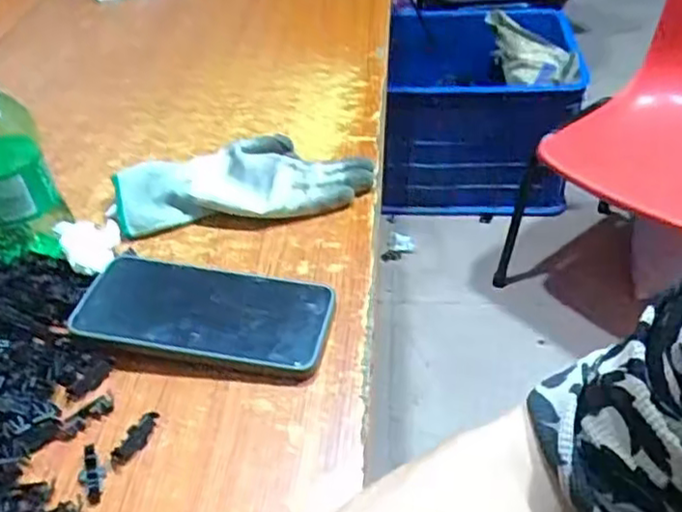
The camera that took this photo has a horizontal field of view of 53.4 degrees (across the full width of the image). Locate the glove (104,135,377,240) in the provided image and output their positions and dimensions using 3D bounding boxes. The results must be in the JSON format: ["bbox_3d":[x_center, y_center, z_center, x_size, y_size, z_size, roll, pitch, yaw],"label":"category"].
[{"bbox_3d":[-0.080,-0.064,0.563,0.203,0.029,0.099,-13,41,-8],"label":"glove"}]

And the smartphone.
[{"bbox_3d":[-0.088,0.034,0.449,0.158,0.010,0.077,10,41,7],"label":"smartphone"}]

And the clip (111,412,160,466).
[{"bbox_3d":[-0.116,0.102,0.385,0.011,0.010,0.035,19,46,26],"label":"clip"}]

